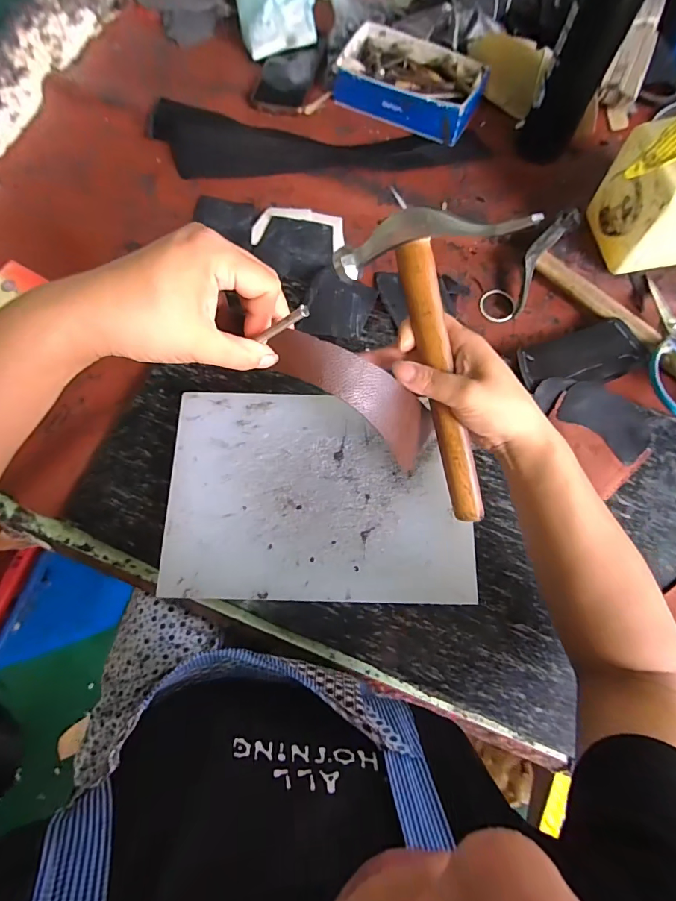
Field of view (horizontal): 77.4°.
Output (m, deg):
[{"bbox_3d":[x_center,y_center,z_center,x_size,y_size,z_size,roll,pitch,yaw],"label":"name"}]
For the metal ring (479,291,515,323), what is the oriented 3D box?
[{"bbox_3d":[0.197,-0.178,0.521,0.042,0.005,0.049,8,75,3],"label":"metal ring"}]

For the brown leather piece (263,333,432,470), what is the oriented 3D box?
[{"bbox_3d":[0.022,-0.038,0.315,0.154,0.030,0.046,33,74,-30],"label":"brown leather piece"}]

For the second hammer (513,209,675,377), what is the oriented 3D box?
[{"bbox_3d":[0.321,-0.185,0.497,0.210,0.032,0.133,30,77,9],"label":"second hammer"}]

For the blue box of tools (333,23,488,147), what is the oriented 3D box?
[{"bbox_3d":[0.097,-0.493,0.570,0.186,0.045,0.107,27,77,8],"label":"blue box of tools"}]

